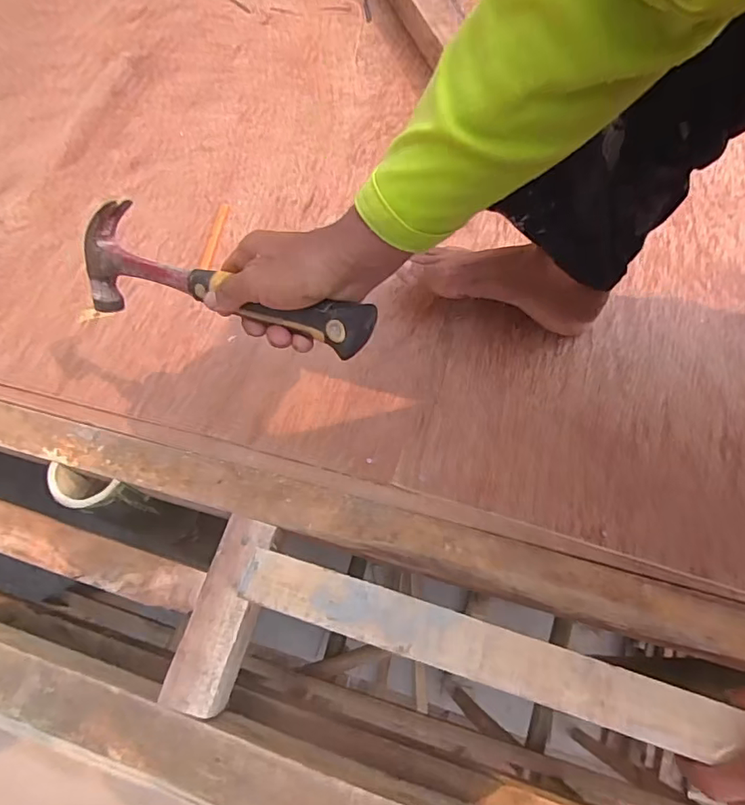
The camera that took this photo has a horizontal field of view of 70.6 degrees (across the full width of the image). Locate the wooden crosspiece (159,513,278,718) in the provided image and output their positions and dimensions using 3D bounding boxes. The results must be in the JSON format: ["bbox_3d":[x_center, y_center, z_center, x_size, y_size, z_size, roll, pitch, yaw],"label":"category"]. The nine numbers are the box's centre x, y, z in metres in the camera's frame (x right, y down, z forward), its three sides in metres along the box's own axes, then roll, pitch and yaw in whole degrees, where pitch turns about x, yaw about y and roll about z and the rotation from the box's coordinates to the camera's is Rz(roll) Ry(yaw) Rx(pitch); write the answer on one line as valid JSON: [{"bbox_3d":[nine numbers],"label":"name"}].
[{"bbox_3d":[-0.138,0.199,0.504,0.057,0.033,0.170,14,69,9],"label":"wooden crosspiece"}]

